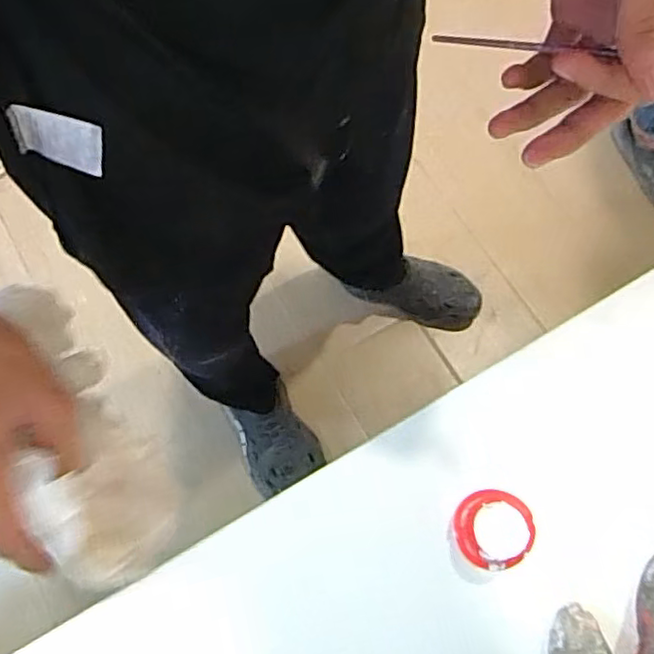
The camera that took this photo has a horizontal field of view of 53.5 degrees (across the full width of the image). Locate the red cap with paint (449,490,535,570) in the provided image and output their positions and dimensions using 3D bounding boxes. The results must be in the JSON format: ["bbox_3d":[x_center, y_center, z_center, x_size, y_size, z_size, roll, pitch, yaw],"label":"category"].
[{"bbox_3d":[0.091,0.112,0.358,0.042,0.016,0.040,0,69,-1],"label":"red cap with paint"}]

